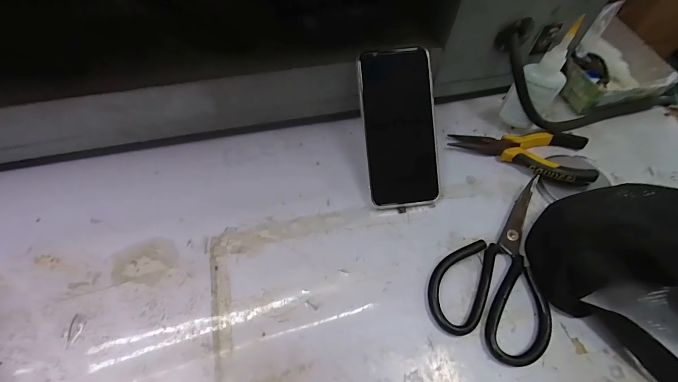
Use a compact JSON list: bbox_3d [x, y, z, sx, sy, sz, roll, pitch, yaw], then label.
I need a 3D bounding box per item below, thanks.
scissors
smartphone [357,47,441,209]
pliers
[{"bbox_3d":[0.165,0.066,0.323,0.105,0.013,0.186,32,63,17],"label":"scissors"},{"bbox_3d":[0.065,-0.064,0.349,0.076,0.008,0.161,-7,96,-5],"label":"smartphone"},{"bbox_3d":[0.219,-0.040,0.388,0.162,0.021,0.078,-1,58,-2],"label":"pliers"}]

